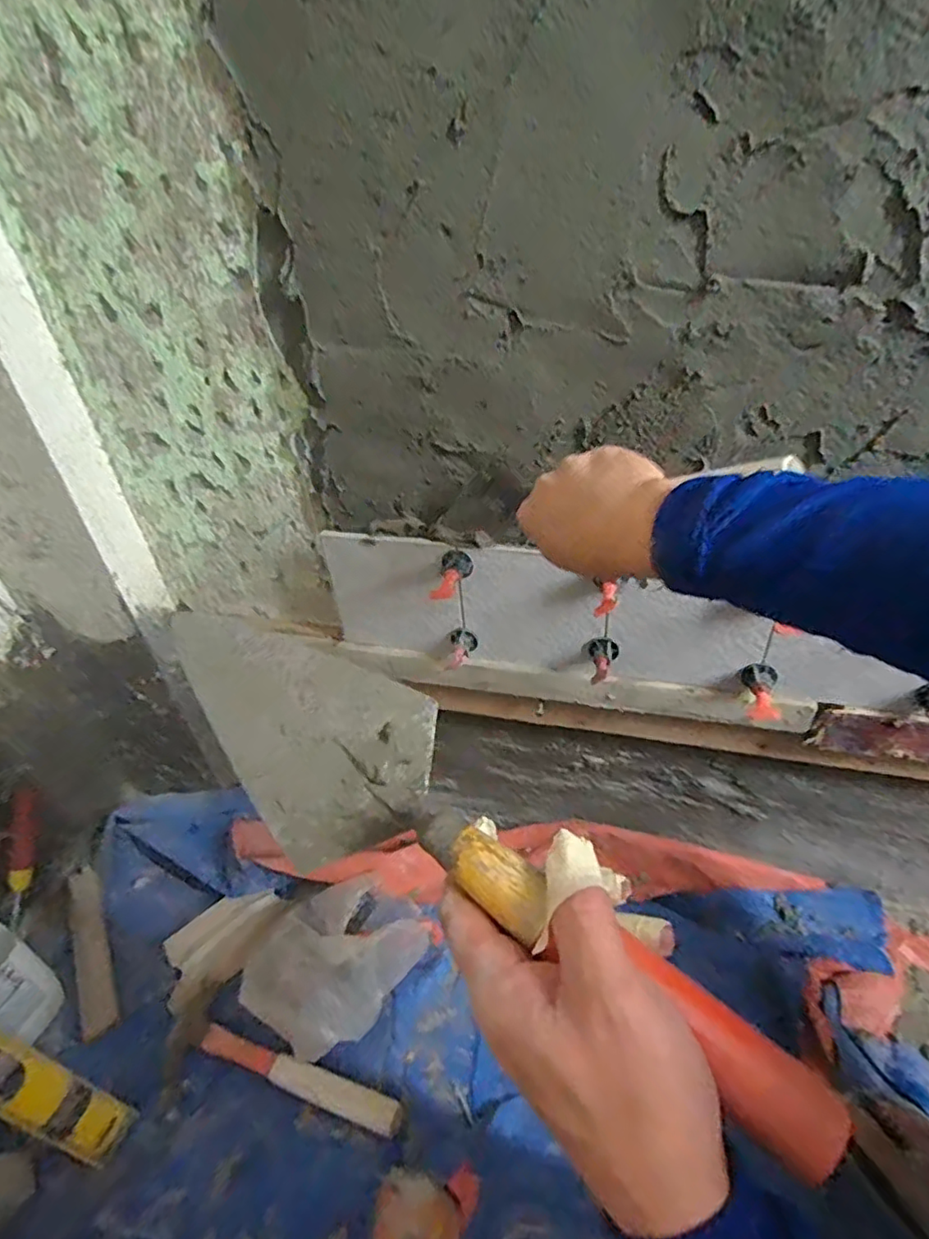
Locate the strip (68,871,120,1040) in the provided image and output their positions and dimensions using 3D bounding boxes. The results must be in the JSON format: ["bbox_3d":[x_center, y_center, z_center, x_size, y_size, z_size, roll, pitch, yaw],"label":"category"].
[{"bbox_3d":[-0.524,0.452,0.856,0.042,0.013,0.257,-24,42,-22],"label":"strip"}]

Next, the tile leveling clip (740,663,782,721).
[{"bbox_3d":[0.284,0.068,0.581,0.028,0.024,0.056,3,39,11],"label":"tile leveling clip"}]

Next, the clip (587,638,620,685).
[{"bbox_3d":[0.141,0.041,0.615,0.030,0.028,0.036,1,39,8],"label":"clip"}]

